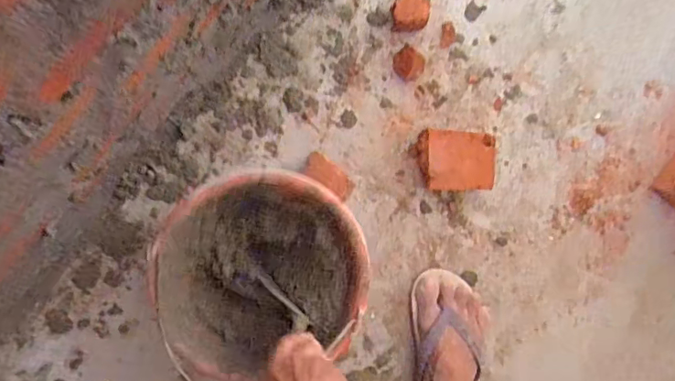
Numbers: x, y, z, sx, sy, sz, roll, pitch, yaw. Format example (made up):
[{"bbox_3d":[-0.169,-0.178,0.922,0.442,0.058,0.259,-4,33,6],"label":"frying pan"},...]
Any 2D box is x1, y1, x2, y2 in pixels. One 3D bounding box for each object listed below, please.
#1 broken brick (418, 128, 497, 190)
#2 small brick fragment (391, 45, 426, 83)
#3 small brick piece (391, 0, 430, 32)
[{"bbox_3d":[0.163,-0.042,0.727,0.095,0.047,0.081,0,96,-3],"label":"broken brick"},{"bbox_3d":[0.098,-0.171,0.717,0.045,0.036,0.040,38,93,-6],"label":"small brick fragment"},{"bbox_3d":[0.098,-0.239,0.703,0.049,0.023,0.049,1,96,0],"label":"small brick piece"}]

